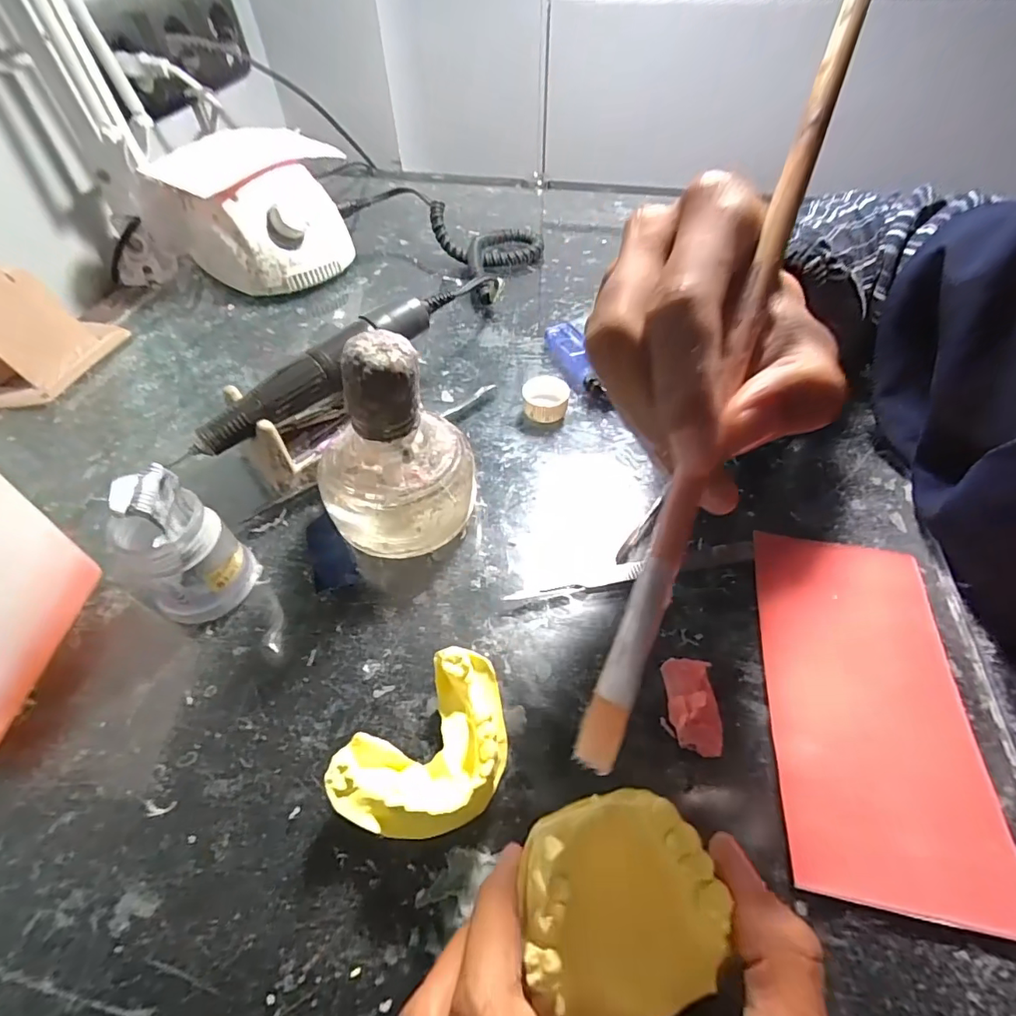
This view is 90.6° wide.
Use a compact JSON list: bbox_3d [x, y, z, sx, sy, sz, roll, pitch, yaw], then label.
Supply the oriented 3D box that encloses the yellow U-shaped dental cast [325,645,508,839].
[{"bbox_3d":[-0.025,0.090,0.185,0.049,0.031,0.070,35,59,25],"label":"yellow U-shaped dental cast"}]

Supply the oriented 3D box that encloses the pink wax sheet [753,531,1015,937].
[{"bbox_3d":[0.149,0.077,0.209,0.076,0.005,0.145,8,53,7],"label":"pink wax sheet"}]

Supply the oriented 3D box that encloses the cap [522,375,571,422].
[{"bbox_3d":[0.024,-0.069,0.322,0.029,0.016,0.030,0,51,0],"label":"cap"}]

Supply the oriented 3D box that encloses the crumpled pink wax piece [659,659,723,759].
[{"bbox_3d":[0.072,0.079,0.200,0.020,0.017,0.034,-2,51,-1],"label":"crumpled pink wax piece"}]

